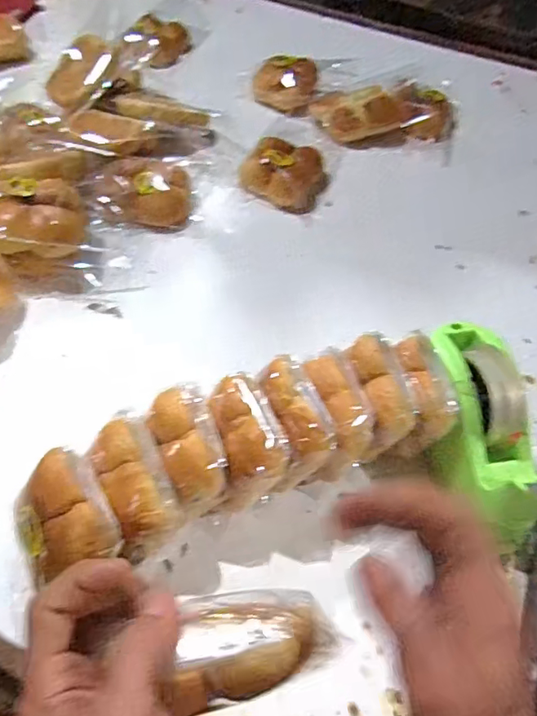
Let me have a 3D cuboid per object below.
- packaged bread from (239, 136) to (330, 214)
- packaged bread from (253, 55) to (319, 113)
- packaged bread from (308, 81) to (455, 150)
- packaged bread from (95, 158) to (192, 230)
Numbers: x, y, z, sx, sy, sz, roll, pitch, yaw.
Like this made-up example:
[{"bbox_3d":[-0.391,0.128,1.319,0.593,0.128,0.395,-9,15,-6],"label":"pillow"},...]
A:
[{"bbox_3d":[0.023,-0.267,0.753,0.110,0.048,0.112,2,56,-3],"label":"packaged bread"},{"bbox_3d":[0.026,-0.455,0.883,0.112,0.052,0.114,7,56,0],"label":"packaged bread"},{"bbox_3d":[0.196,-0.399,0.864,0.249,0.059,0.119,-1,57,-6],"label":"packaged bread"},{"bbox_3d":[-0.165,-0.218,0.702,0.123,0.046,0.110,-3,57,-7],"label":"packaged bread"}]

